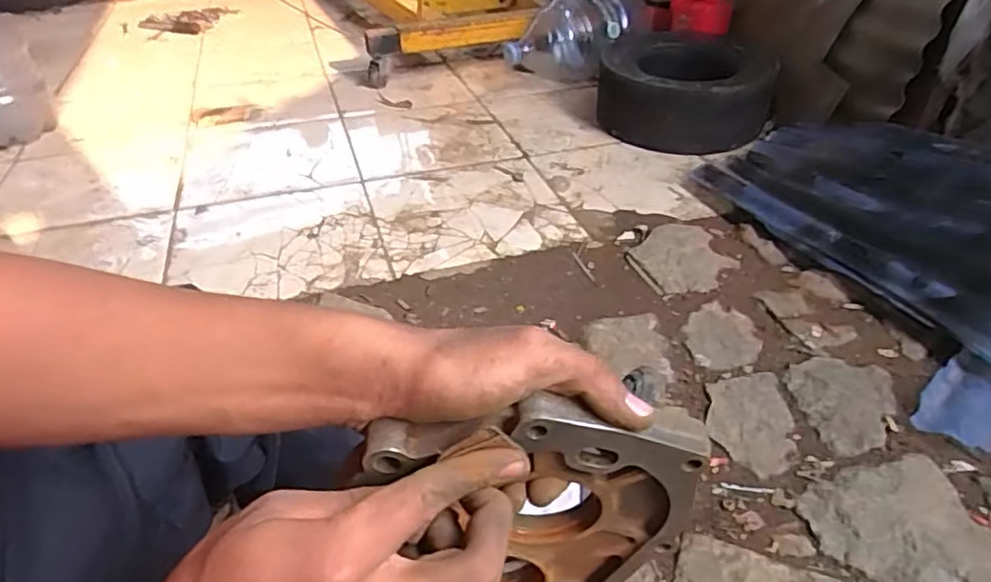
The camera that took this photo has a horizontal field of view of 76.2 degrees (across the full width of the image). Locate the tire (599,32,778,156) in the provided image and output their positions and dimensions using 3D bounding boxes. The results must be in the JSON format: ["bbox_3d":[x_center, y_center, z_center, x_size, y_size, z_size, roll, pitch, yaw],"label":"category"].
[{"bbox_3d":[0.484,-0.538,1.682,0.406,0.203,0.405,7,38,9],"label":"tire"}]

